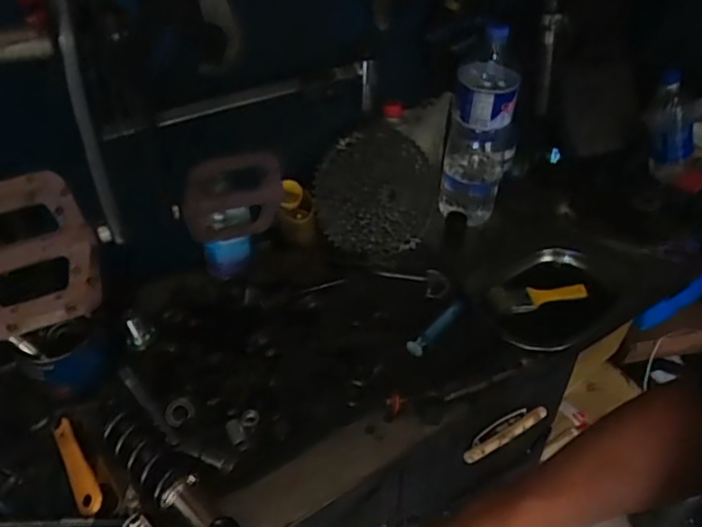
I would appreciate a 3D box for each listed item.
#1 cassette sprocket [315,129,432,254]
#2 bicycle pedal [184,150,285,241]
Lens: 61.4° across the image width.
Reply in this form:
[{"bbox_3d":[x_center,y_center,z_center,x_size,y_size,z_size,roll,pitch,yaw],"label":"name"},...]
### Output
[{"bbox_3d":[0.042,-0.109,0.901,0.198,0.192,0.043,-14,7,-17],"label":"cassette sprocket"},{"bbox_3d":[-0.118,-0.067,0.591,0.097,0.097,0.021,-15,45,-16],"label":"bicycle pedal"}]

